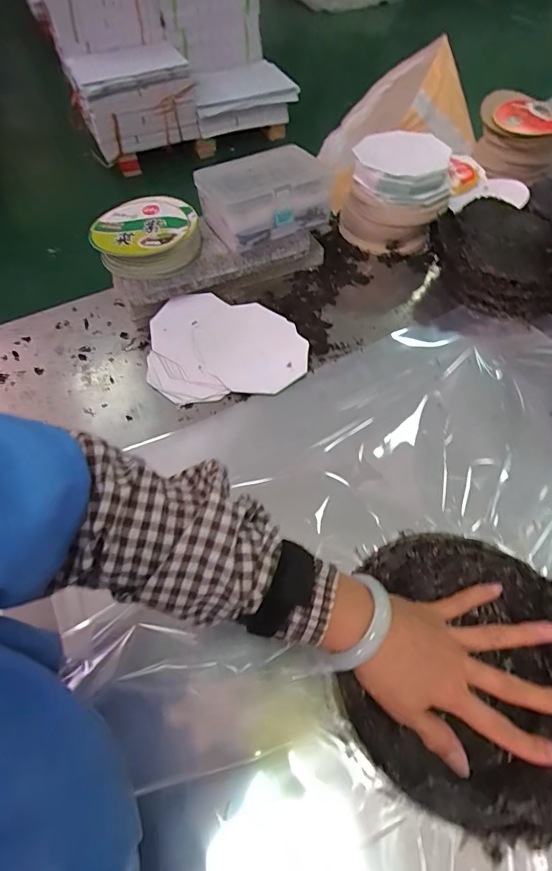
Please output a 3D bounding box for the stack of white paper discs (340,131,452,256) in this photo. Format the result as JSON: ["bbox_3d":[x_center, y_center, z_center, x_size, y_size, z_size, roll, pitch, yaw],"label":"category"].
[{"bbox_3d":[0.203,-0.409,0.776,0.158,0.143,0.143,11,57,9],"label":"stack of white paper discs"}]

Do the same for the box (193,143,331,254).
[{"bbox_3d":[-0.015,-0.359,0.678,0.180,0.087,0.115,-20,58,-11],"label":"box"}]

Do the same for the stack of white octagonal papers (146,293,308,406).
[{"bbox_3d":[-0.073,-0.137,0.661,0.219,0.017,0.193,-6,56,-2],"label":"stack of white octagonal papers"}]

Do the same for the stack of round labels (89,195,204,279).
[{"bbox_3d":[-0.182,-0.292,0.662,0.140,0.045,0.142,3,56,4],"label":"stack of round labels"}]

